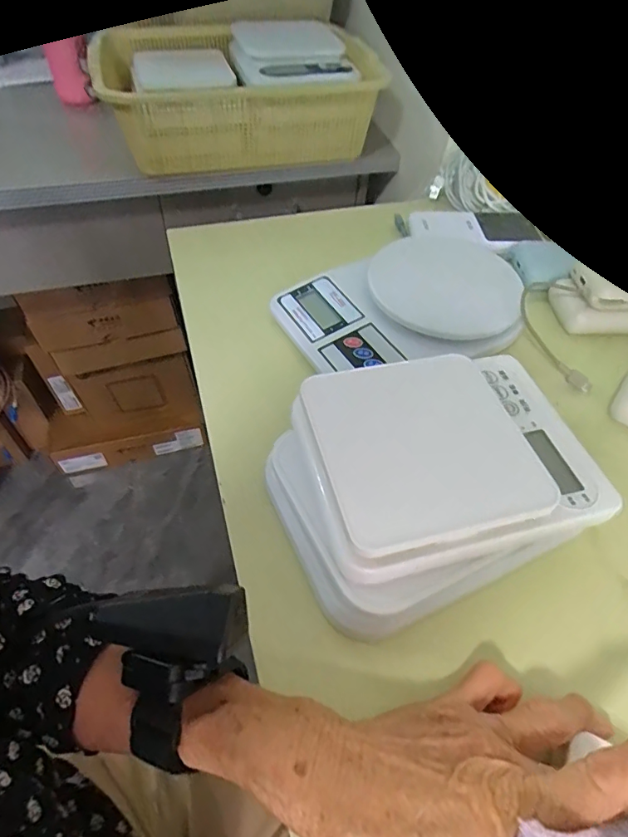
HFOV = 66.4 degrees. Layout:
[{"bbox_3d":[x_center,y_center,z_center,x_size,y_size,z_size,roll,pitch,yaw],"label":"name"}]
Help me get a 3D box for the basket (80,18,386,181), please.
[{"bbox_3d":[-0.105,-0.446,0.662,0.352,0.098,0.248,-14,55,-13],"label":"basket"}]

